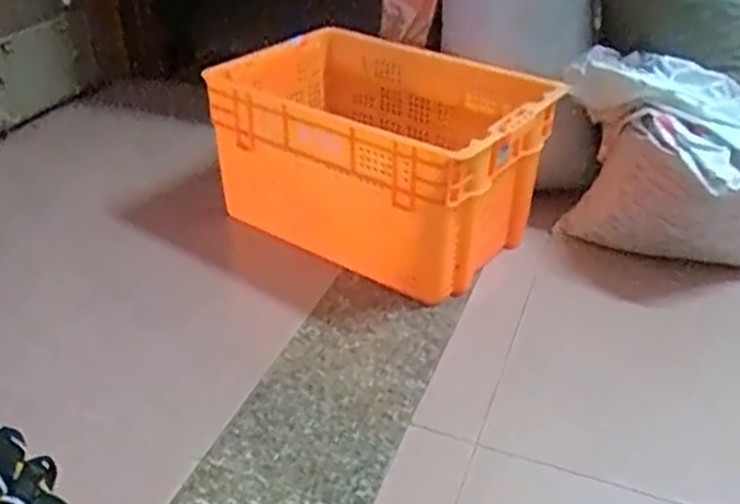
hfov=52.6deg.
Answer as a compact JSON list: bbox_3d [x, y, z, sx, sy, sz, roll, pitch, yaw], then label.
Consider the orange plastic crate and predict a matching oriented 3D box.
[{"bbox_3d":[0.003,-0.192,1.488,0.609,0.317,0.393,23,40,29],"label":"orange plastic crate"}]

